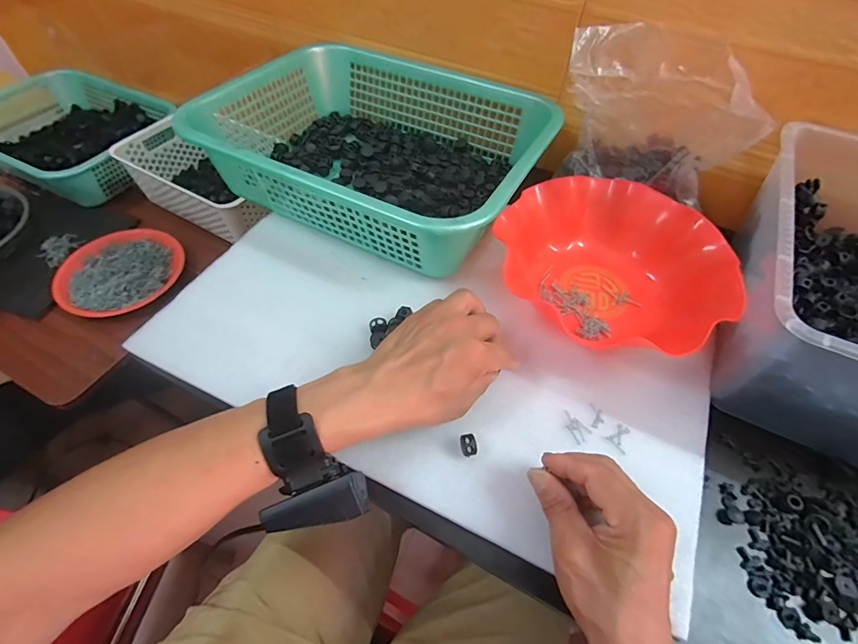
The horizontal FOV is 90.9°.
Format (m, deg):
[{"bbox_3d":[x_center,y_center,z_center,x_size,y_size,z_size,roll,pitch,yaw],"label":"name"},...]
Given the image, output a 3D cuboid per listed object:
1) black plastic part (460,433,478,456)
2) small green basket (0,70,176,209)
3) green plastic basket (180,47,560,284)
[{"bbox_3d":[0.033,0.102,0.351,0.012,0.008,0.017,-6,55,-6],"label":"black plastic part"},{"bbox_3d":[-0.757,-0.406,0.901,0.433,0.097,0.311,23,57,14],"label":"small green basket"},{"bbox_3d":[-0.058,-0.217,0.518,0.376,0.097,0.294,23,57,14],"label":"green plastic basket"}]

